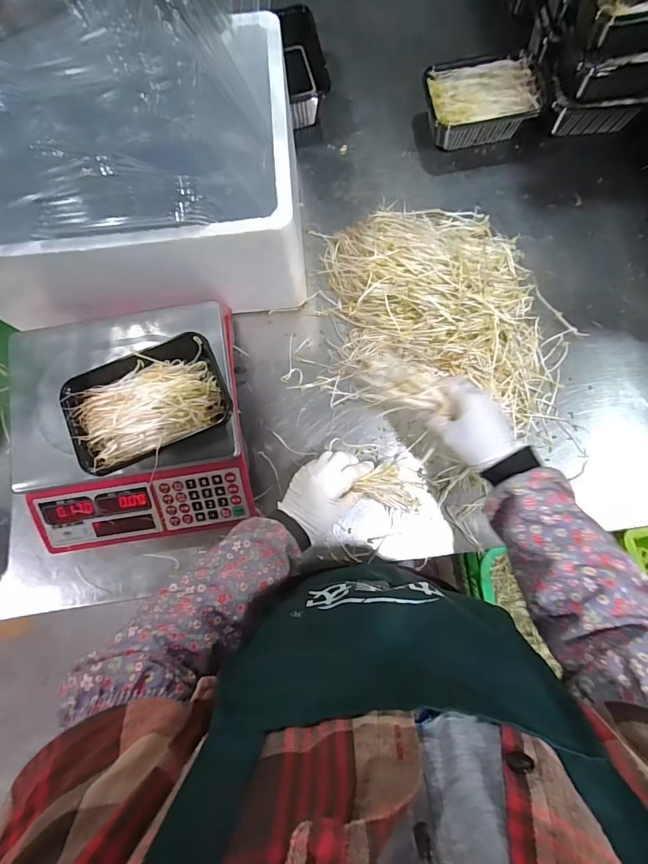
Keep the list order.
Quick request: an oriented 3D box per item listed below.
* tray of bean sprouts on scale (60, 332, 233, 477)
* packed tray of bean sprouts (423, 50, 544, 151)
[{"bbox_3d":[-0.206,-0.035,0.485,0.179,0.058,0.128,-24,79,2],"label":"tray of bean sprouts on scale"},{"bbox_3d":[0.256,-0.547,0.674,0.182,0.065,0.121,-7,80,1],"label":"packed tray of bean sprouts"}]

